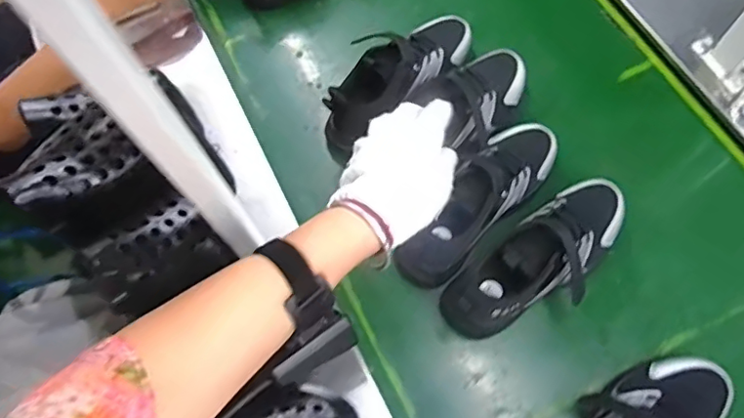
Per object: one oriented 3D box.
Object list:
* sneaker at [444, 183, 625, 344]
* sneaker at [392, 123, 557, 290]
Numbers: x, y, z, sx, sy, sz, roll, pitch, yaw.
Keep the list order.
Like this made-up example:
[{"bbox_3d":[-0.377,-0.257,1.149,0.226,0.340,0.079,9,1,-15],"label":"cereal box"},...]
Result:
[{"bbox_3d":[0.196,0.051,0.645,0.249,0.099,0.100,-39,72,-11],"label":"sneaker"},{"bbox_3d":[0.139,-0.015,0.675,0.083,0.101,0.248,36,75,16],"label":"sneaker"}]

